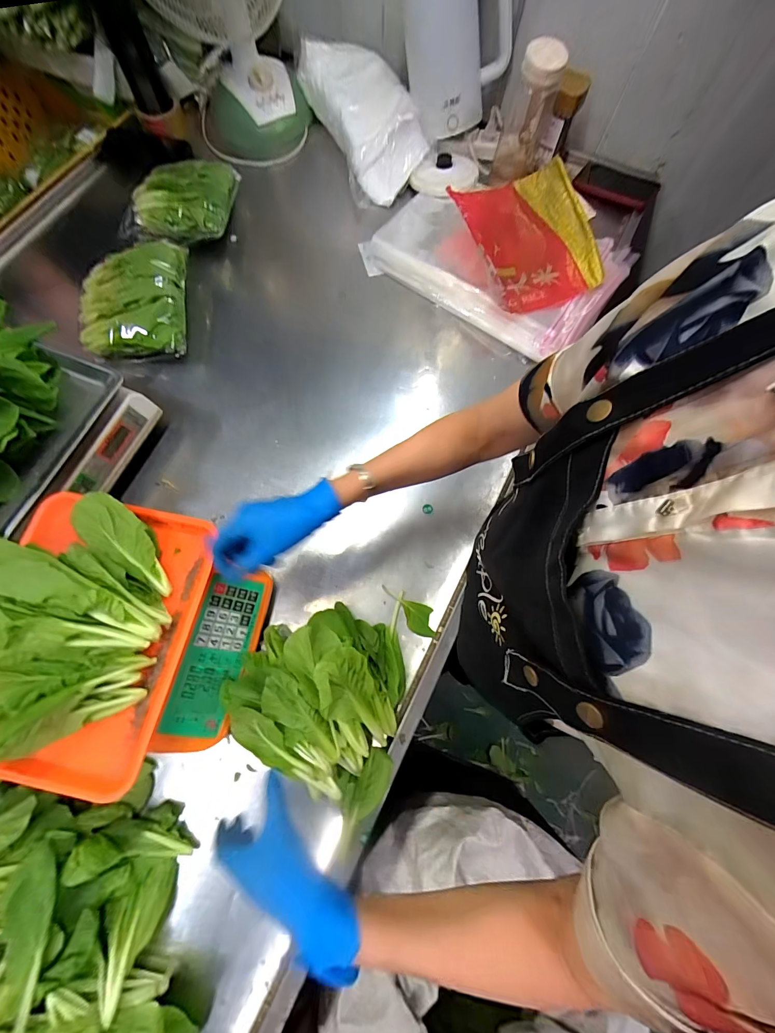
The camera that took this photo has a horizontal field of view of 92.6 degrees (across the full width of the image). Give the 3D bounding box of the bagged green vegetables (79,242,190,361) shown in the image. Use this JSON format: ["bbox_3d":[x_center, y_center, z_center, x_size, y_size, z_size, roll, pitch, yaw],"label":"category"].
[{"bbox_3d":[-0.460,-0.380,0.663,0.192,0.068,0.207,-5,73,-3],"label":"bagged green vegetables"}]

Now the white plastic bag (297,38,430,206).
[{"bbox_3d":[-0.053,-0.887,0.828,0.186,0.112,0.456,-20,75,-7],"label":"white plastic bag"}]

